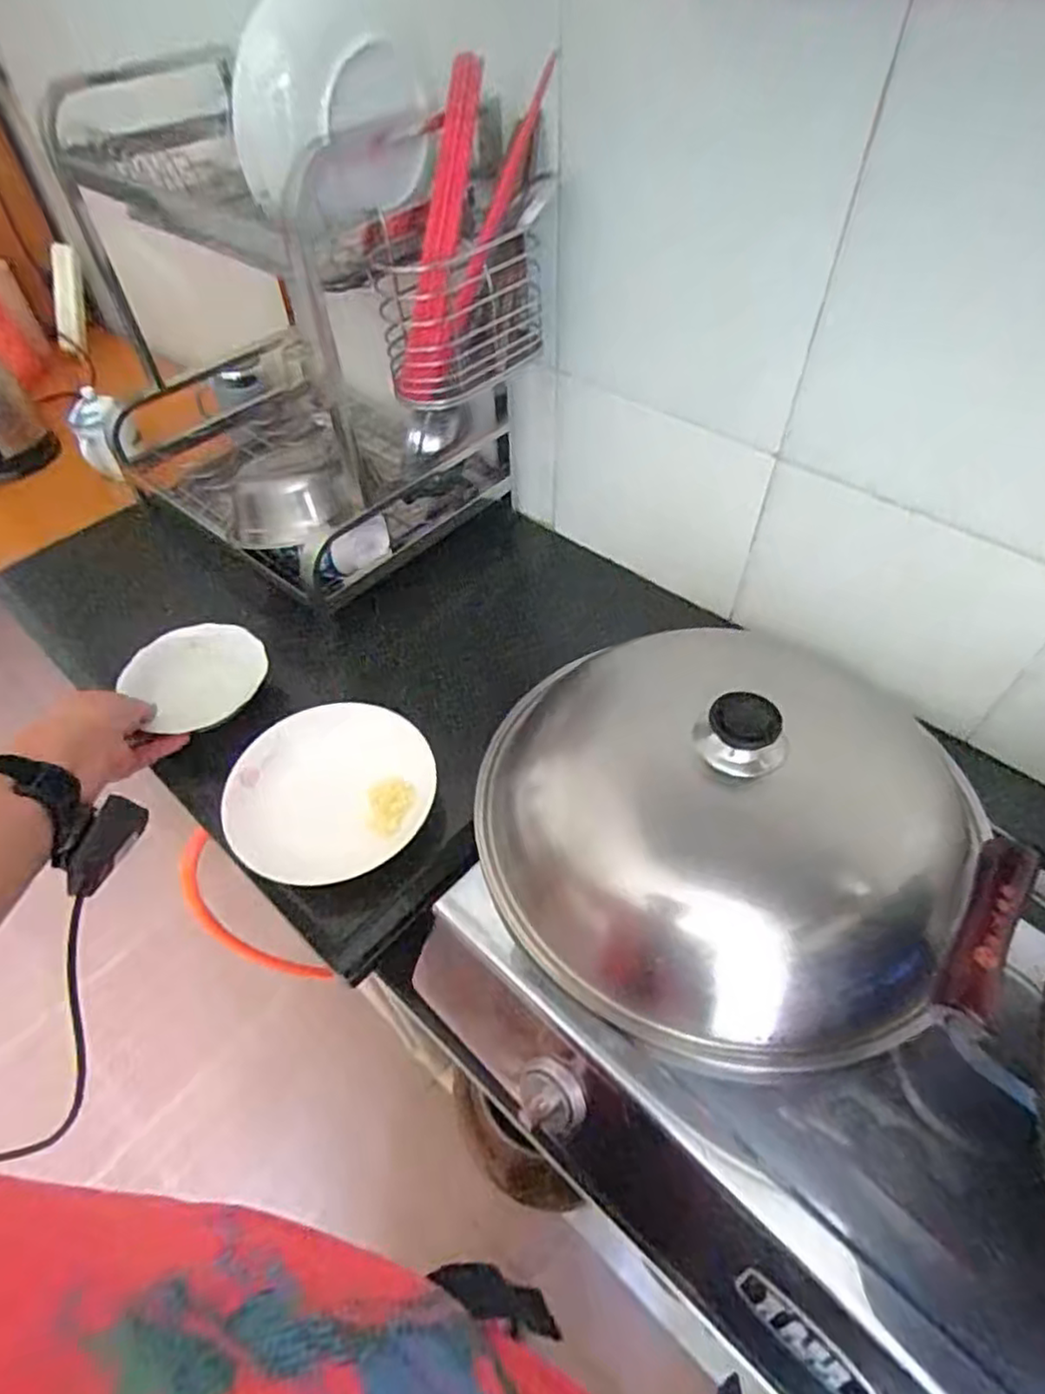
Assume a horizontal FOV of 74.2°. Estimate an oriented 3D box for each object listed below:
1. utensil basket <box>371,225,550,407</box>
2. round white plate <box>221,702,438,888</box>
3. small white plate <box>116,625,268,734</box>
[{"bbox_3d":[-0.052,-0.317,0.580,0.138,0.114,0.065,-37,59,-25],"label":"utensil basket"},{"bbox_3d":[-0.164,0.082,0.600,0.165,0.029,0.178,-1,51,1],"label":"round white plate"},{"bbox_3d":[-0.311,-0.024,0.660,0.120,0.019,0.133,-29,56,-21],"label":"small white plate"}]

